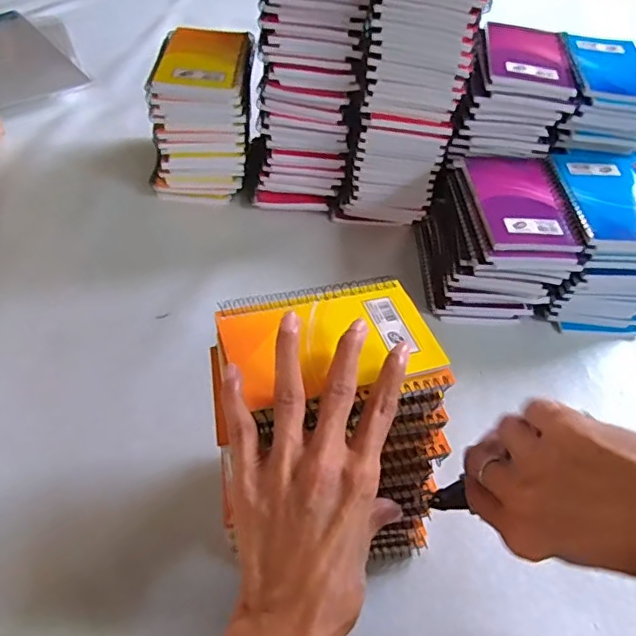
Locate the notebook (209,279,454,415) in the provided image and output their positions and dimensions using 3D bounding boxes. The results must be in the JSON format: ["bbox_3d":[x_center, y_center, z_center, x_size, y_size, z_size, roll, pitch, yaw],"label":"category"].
[{"bbox_3d":[0.006,0.009,0.357,0.129,0.009,0.086,-13,52,-14],"label":"notebook"}]

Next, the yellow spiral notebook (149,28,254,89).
[{"bbox_3d":[-0.119,-0.273,0.583,0.094,0.012,0.129,4,49,-3],"label":"yellow spiral notebook"}]

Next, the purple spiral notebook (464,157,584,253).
[{"bbox_3d":[0.191,-0.113,0.528,0.083,0.012,0.140,2,49,-4],"label":"purple spiral notebook"}]

